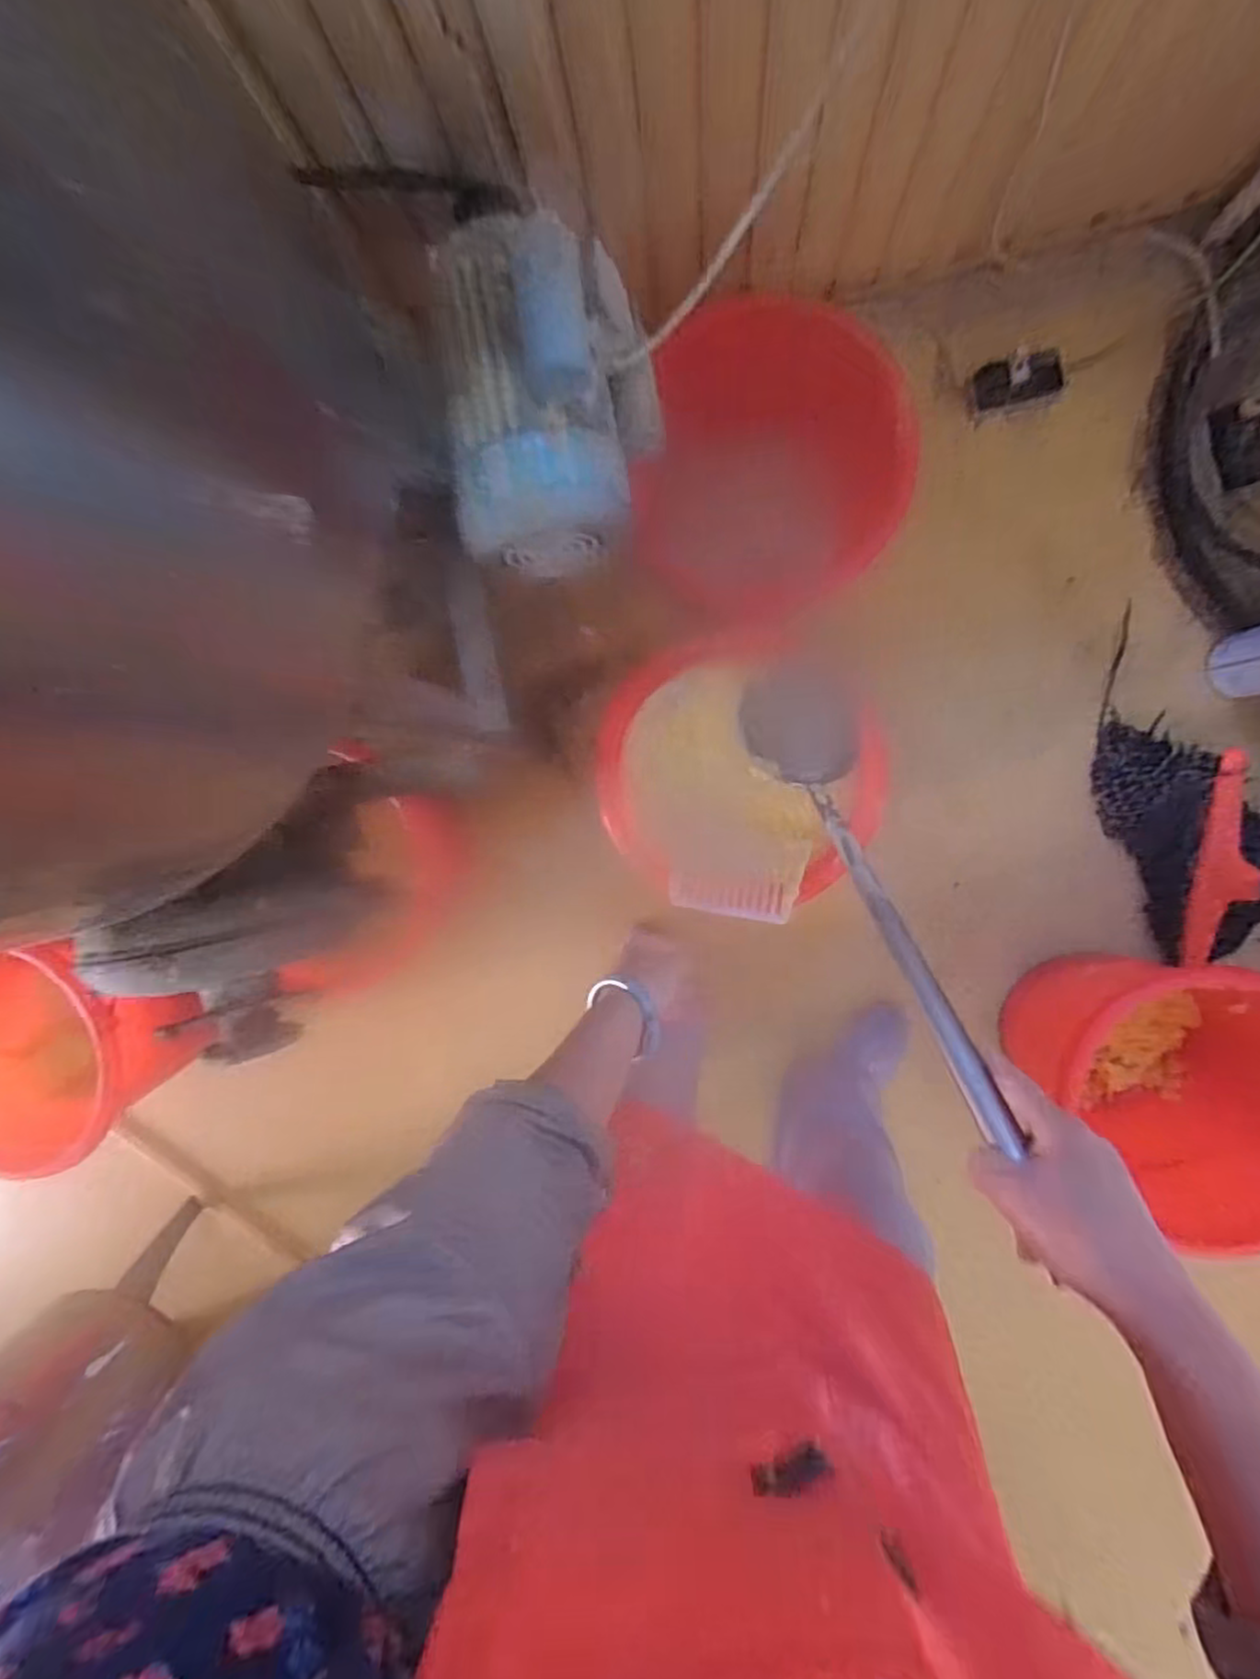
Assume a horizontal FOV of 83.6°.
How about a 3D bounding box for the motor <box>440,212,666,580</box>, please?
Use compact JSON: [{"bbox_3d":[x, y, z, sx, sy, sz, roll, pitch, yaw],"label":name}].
[{"bbox_3d":[-0.074,-0.396,0.646,0.190,0.165,0.261,-1,95,6],"label":"motor"}]

